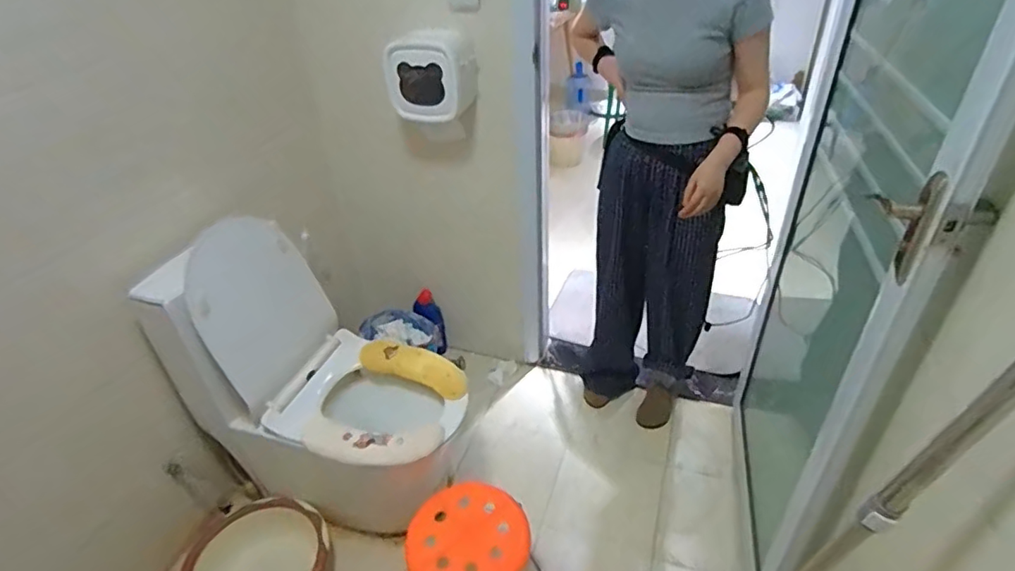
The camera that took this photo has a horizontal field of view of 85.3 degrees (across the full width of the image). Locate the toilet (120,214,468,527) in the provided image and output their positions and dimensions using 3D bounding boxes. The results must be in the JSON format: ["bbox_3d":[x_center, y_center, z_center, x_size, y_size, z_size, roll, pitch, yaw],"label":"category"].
[{"bbox_3d":[-0.471,0.246,1.407,0.725,0.771,0.342,9,37,17],"label":"toilet"}]

